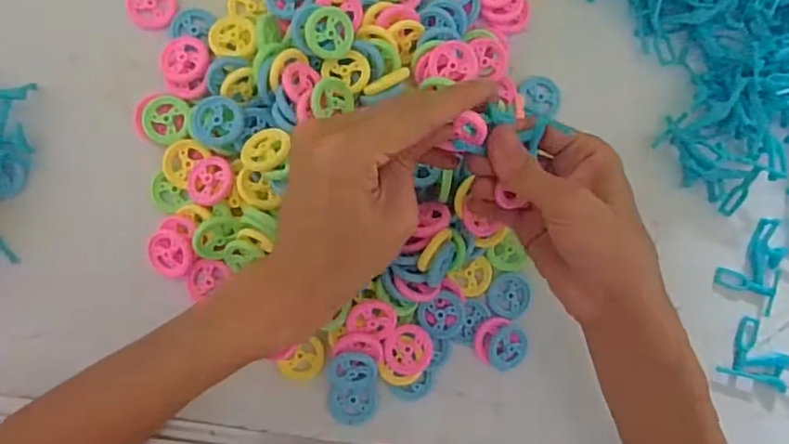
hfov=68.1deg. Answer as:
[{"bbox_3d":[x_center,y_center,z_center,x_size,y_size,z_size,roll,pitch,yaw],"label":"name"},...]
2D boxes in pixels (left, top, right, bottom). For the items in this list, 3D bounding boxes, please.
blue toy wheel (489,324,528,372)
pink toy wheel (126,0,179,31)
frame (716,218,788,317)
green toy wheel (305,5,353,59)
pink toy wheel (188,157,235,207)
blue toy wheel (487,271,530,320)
[{"bbox_3d":[0.073,0.080,0.371,0.025,0.005,0.030,20,83,-4],"label":"blue toy wheel"},{"bbox_3d":[-0.150,-0.134,0.360,0.030,0.004,0.030,24,83,-3],"label":"pink toy wheel"},{"bbox_3d":[0.249,0.027,0.395,0.042,0.009,0.056,30,83,-3],"label":"frame"},{"bbox_3d":[-0.039,-0.113,0.350,0.031,0.004,0.029,-8,108,-28],"label":"green toy wheel"},{"bbox_3d":[-0.110,-0.024,0.347,0.028,0.006,0.028,-1,76,5],"label":"pink toy wheel"},{"bbox_3d":[0.074,0.048,0.378,0.027,0.005,0.028,1,85,-6],"label":"blue toy wheel"}]

